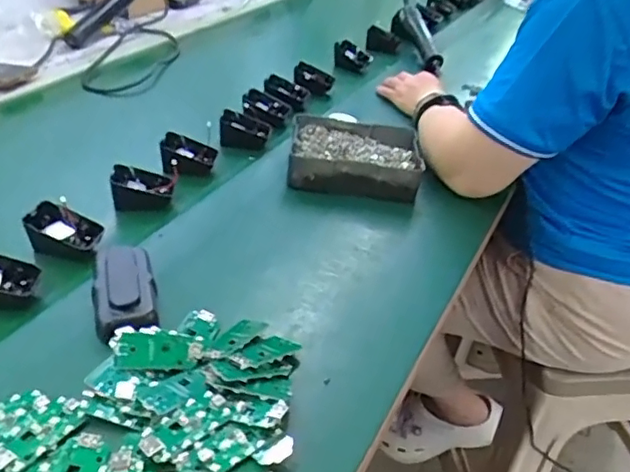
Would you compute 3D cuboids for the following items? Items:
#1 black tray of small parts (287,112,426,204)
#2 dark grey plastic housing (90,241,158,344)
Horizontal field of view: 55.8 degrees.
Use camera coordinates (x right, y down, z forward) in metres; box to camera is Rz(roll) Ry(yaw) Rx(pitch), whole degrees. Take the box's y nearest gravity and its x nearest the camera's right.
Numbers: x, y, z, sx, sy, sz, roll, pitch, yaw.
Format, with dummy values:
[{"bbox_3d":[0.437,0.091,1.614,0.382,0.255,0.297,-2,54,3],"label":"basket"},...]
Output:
[{"bbox_3d":[0.050,-0.099,0.748,0.162,0.054,0.130,4,36,-1],"label":"black tray of small parts"},{"bbox_3d":[-0.167,0.044,0.519,0.051,0.023,0.111,-9,38,-19],"label":"dark grey plastic housing"}]

